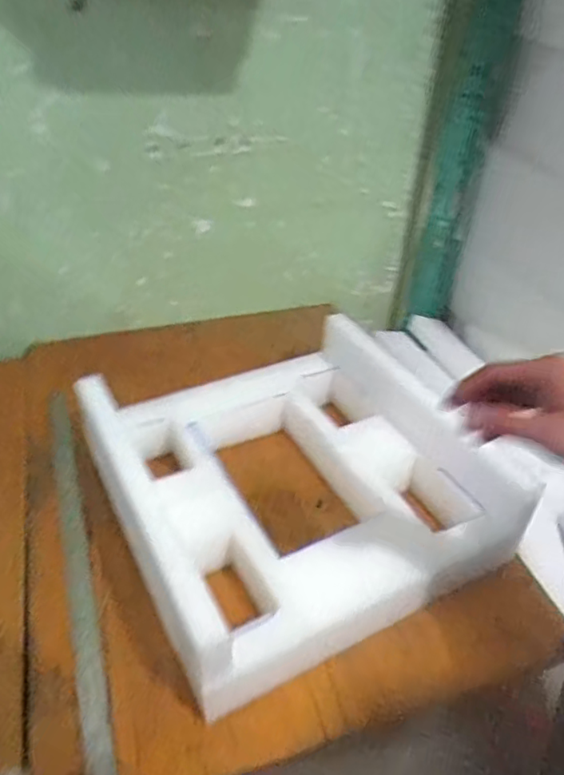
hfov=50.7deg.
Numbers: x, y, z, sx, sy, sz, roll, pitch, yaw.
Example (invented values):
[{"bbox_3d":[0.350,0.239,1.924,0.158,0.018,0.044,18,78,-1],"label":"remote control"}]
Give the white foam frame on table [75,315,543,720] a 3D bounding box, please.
[{"bbox_3d":[0.029,0.113,0.761,0.450,0.148,0.415,-18,42,-26],"label":"white foam frame on table"}]

